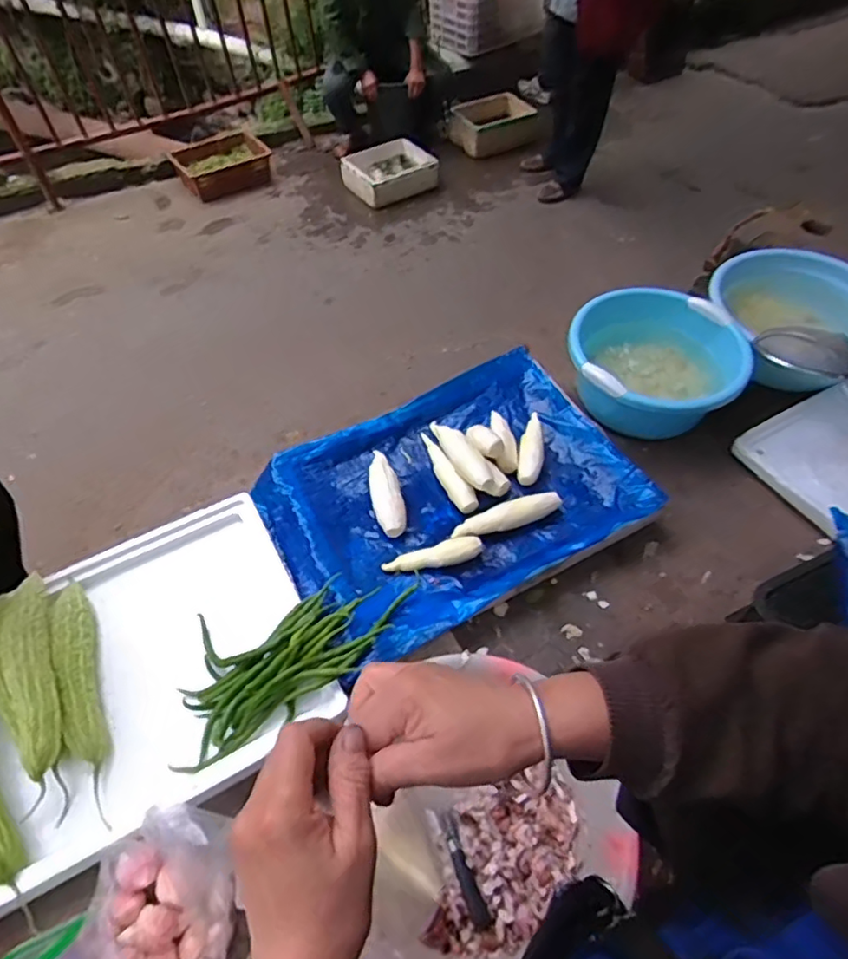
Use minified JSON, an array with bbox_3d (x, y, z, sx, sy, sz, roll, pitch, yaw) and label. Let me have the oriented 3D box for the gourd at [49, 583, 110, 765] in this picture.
[{"bbox_3d":[-0.525,0.285,0.897,0.056,0.055,0.292,-16,56,-11],"label":"gourd"}]

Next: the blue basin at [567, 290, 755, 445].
[{"bbox_3d":[0.468,-0.240,1.233,0.341,0.166,0.329,0,54,0],"label":"blue basin"}]

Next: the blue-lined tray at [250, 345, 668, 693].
[{"bbox_3d":[0.053,0.015,1.093,0.652,0.073,0.461,-24,58,-16],"label":"blue-lined tray"}]

